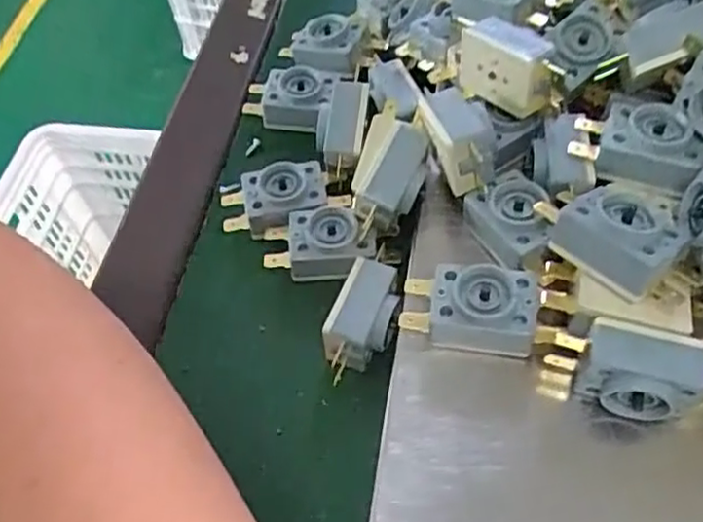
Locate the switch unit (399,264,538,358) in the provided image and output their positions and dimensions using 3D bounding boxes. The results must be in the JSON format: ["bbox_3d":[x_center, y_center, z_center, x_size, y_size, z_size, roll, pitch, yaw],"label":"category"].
[{"bbox_3d":[0.042,0.017,0.245,0.045,0.024,0.027,4,56,8],"label":"switch unit"}]

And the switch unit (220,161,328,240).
[{"bbox_3d":[-0.035,-0.028,0.306,0.047,0.019,0.030,-10,56,-2],"label":"switch unit"}]

